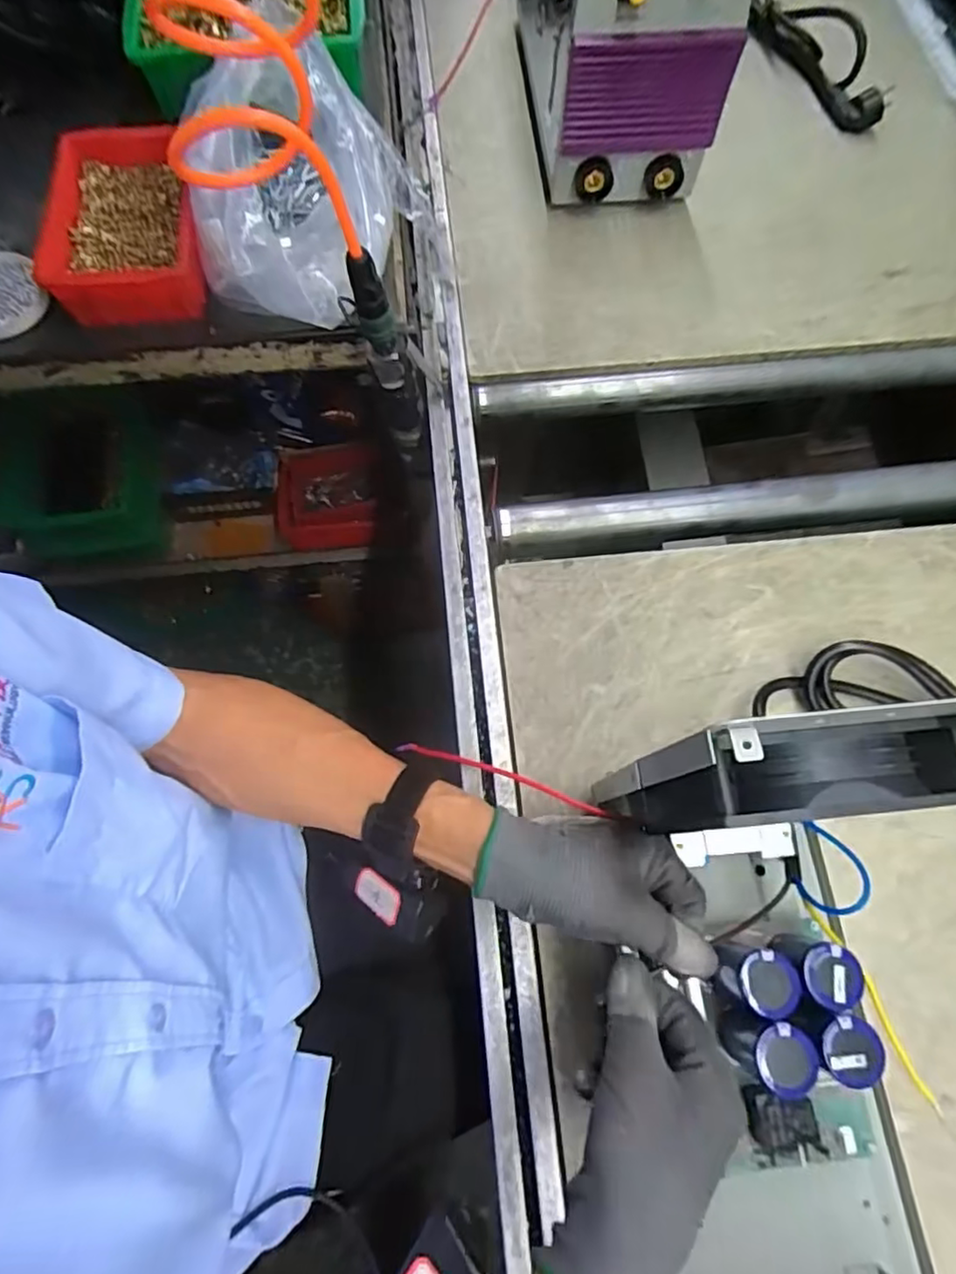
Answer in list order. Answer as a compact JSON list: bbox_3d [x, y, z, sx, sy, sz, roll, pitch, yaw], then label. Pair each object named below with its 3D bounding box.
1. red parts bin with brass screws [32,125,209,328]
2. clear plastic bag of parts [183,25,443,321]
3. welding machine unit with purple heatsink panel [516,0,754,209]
[{"bbox_3d":[-0.344,-0.396,0.605,0.146,0.056,0.200,-13,71,-5],"label":"red parts bin with brass screws"},{"bbox_3d":[-0.162,-0.414,0.585,0.207,0.129,0.215,27,72,9],"label":"clear plastic bag of parts"},{"bbox_3d":[0.134,-0.642,0.602,0.164,0.251,0.334,-4,70,-2],"label":"welding machine unit with purple heatsink panel"}]

